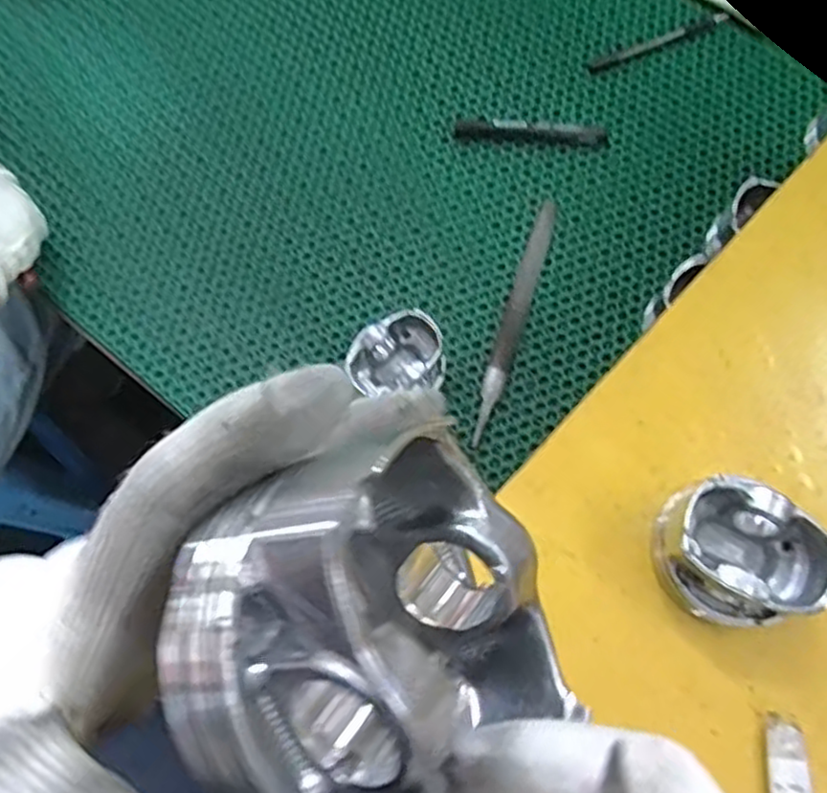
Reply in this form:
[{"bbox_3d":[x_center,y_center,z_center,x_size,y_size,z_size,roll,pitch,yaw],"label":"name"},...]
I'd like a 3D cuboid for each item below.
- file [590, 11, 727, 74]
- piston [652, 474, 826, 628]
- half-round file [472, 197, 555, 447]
[{"bbox_3d":[0.244,-0.353,0.713,0.149,0.004,0.013,-21,75,-5],"label":"file"},{"bbox_3d":[0.176,0.086,0.387,0.081,0.049,0.066,39,77,11],"label":"piston"},{"bbox_3d":[0.089,-0.069,0.631,0.019,0.005,0.235,17,75,6],"label":"half-round file"}]

